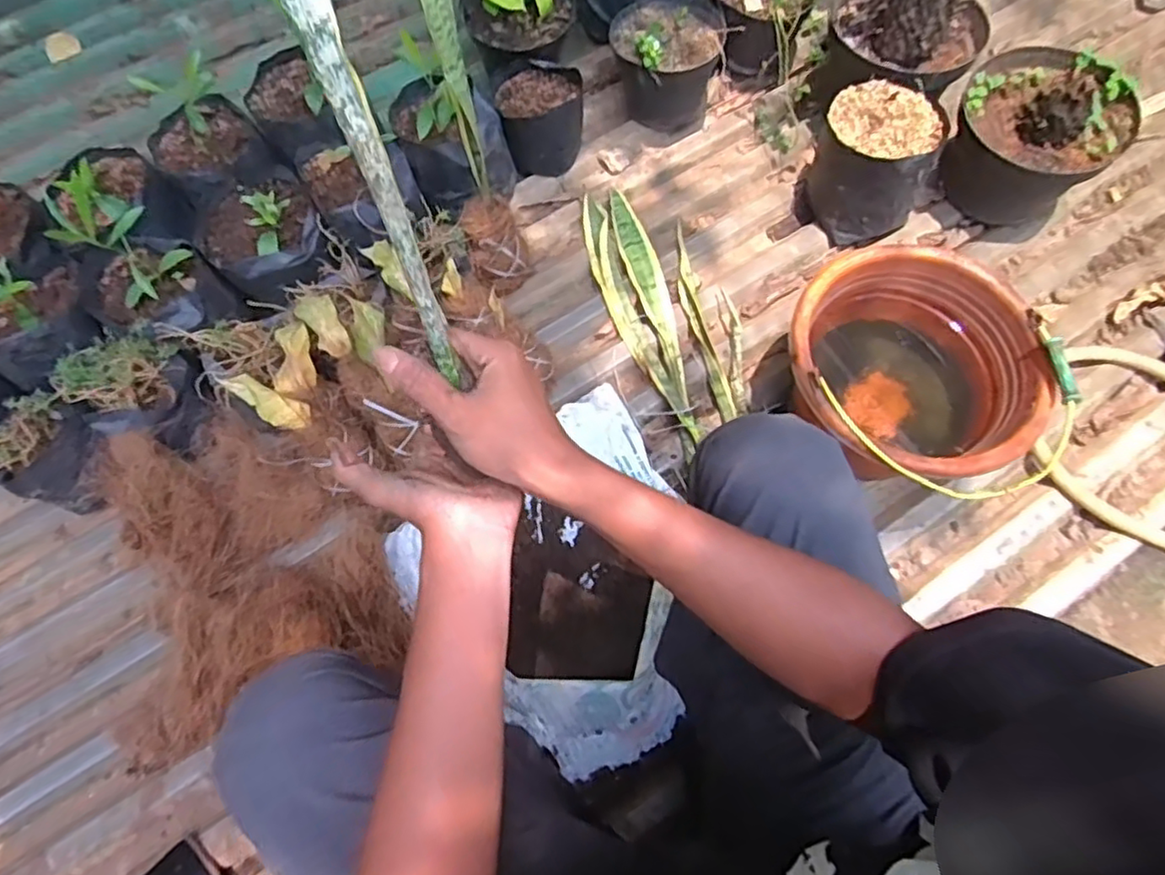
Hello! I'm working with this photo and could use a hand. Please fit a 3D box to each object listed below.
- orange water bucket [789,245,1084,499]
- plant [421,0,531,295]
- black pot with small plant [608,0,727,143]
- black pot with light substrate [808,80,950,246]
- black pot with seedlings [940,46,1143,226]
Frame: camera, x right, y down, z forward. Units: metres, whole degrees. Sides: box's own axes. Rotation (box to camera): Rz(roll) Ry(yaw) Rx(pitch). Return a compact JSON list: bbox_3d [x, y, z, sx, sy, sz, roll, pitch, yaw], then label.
[{"bbox_3d":[0.374,-0.063,0.792,0.261,0.187,0.269,1,71,-2],"label":"orange water bucket"},{"bbox_3d":[-0.133,-0.356,0.772,0.073,0.467,0.153,-14,71,-5],"label":"plant"},{"bbox_3d":[0.129,-0.589,1.026,0.161,0.139,0.158,1,71,-2],"label":"black pot with small plant"},{"bbox_3d":[0.407,-0.384,0.934,0.166,0.155,0.144,34,73,11],"label":"black pot with light substrate"},{"bbox_3d":[0.632,-0.424,0.936,0.209,0.182,0.190,1,71,-2],"label":"black pot with seedlings"}]

